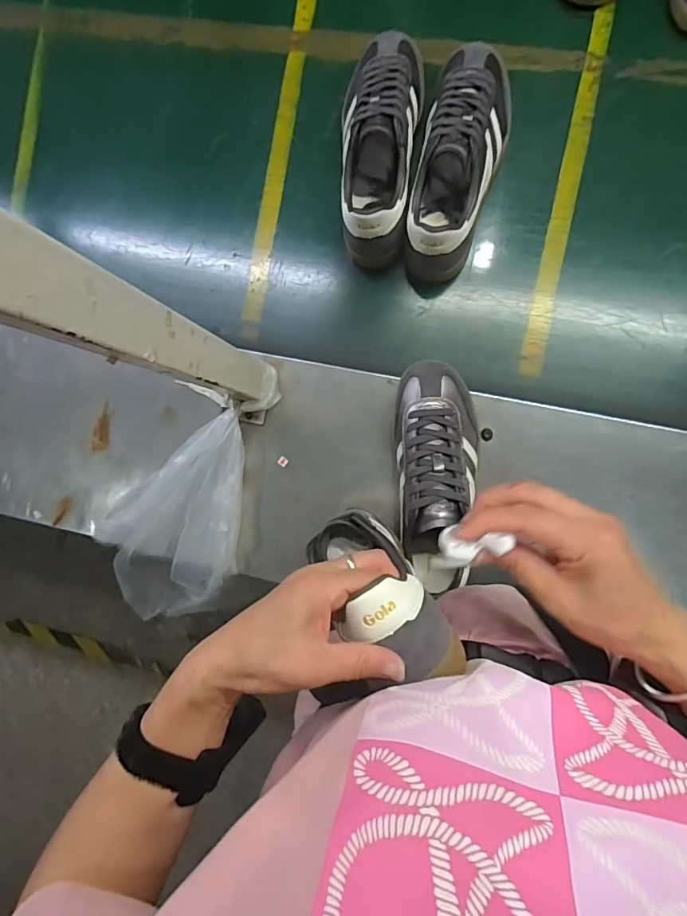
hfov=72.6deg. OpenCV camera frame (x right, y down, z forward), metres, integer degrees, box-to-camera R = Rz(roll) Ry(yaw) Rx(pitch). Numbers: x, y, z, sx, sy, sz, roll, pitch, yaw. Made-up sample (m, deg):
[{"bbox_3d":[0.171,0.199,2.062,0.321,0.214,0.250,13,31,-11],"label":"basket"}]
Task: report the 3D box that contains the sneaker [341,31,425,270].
[{"bbox_3d":[0.043,-0.354,0.525,0.088,0.098,0.253,5,91,8],"label":"sneaker"}]

